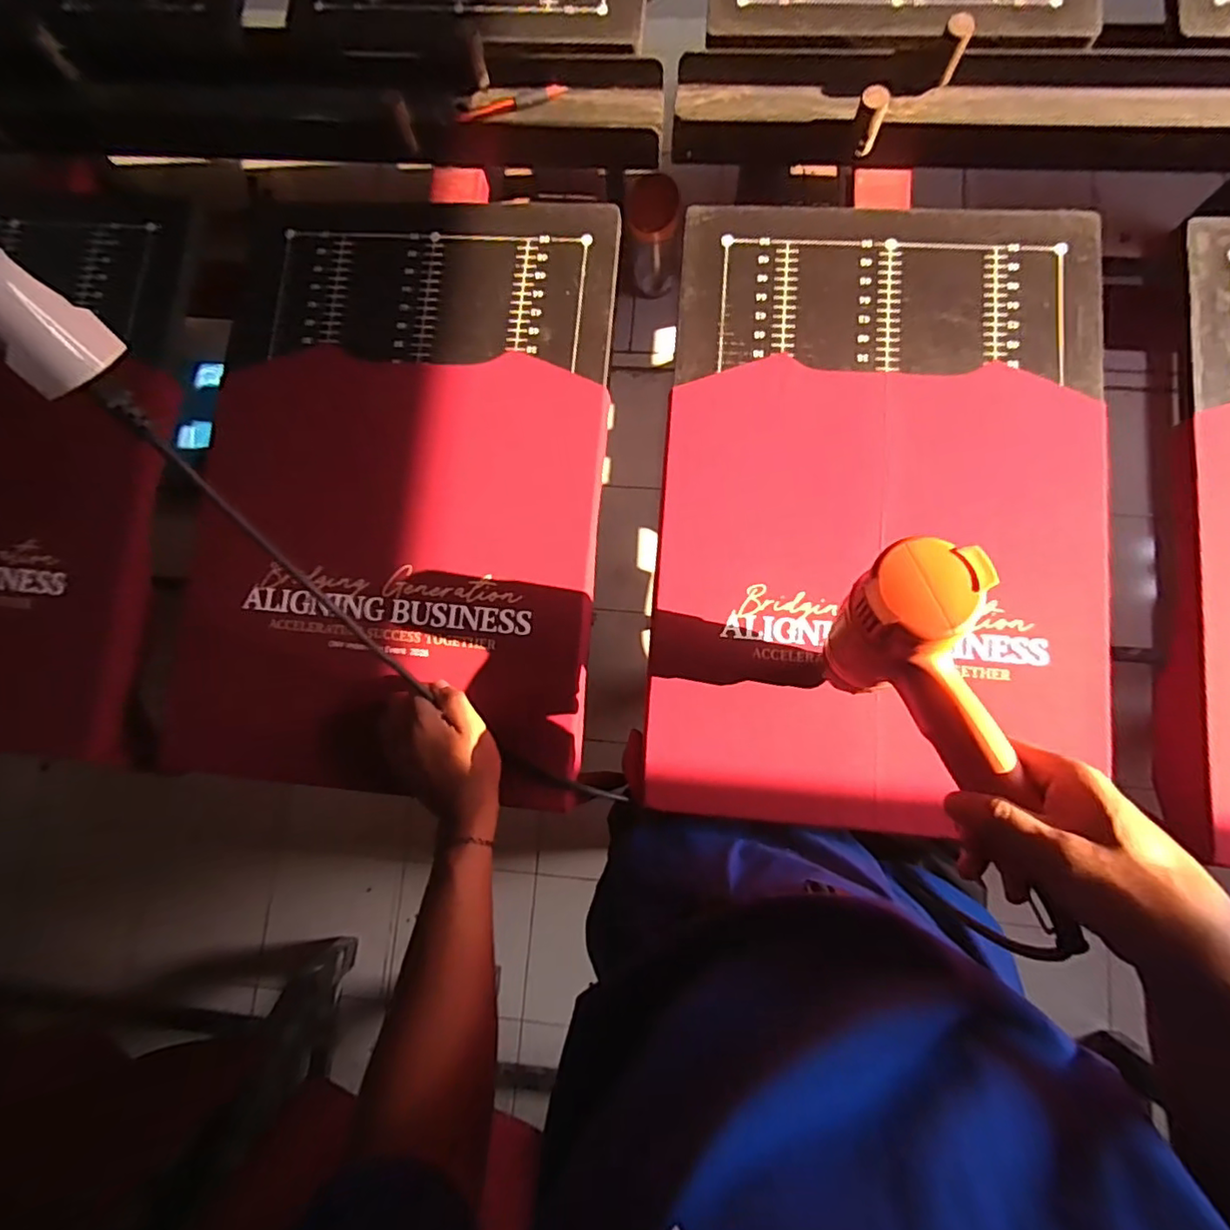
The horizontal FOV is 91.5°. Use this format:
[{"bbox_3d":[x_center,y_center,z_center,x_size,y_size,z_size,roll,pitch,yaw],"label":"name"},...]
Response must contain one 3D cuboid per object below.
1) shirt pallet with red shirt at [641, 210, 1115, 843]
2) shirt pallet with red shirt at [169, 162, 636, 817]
[{"bbox_3d":[0.250,-0.109,0.564,0.399,0.028,0.592,4,82,3],"label":"shirt pallet with red shirt"},{"bbox_3d":[-0.214,-0.149,0.591,0.401,0.031,0.603,4,82,3],"label":"shirt pallet with red shirt"}]

